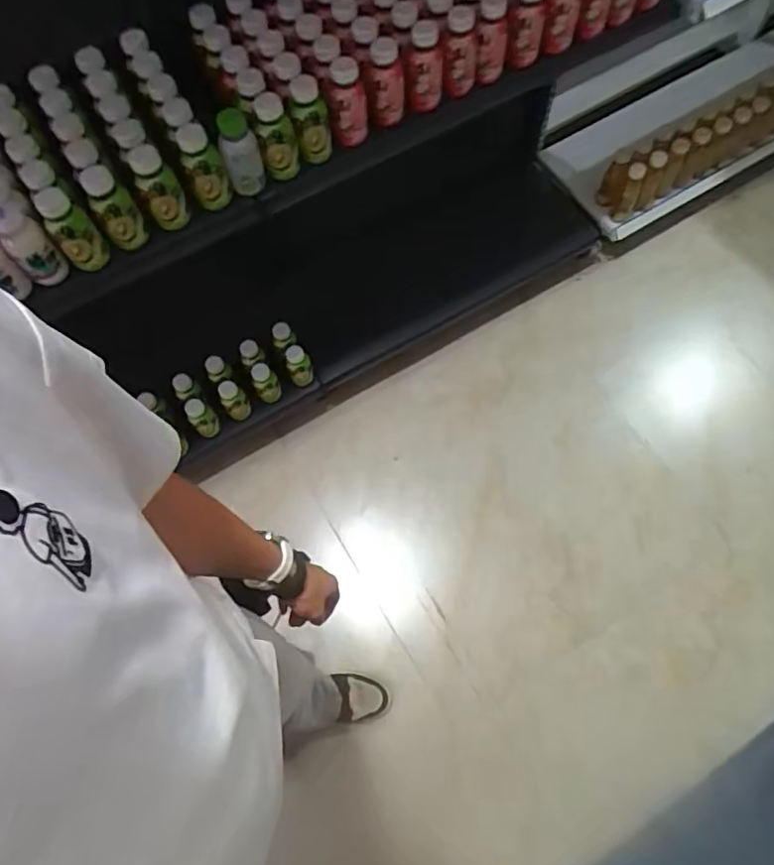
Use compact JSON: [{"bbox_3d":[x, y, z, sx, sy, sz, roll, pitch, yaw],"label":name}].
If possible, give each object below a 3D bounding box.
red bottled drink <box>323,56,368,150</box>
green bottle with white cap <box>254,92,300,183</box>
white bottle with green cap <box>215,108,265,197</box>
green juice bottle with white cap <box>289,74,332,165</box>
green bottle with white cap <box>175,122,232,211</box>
[{"bbox_3d":[-0.065,-0.526,0.926,0.061,0.114,0.076,-2,68,1],"label":"red bottled drink"},{"bbox_3d":[-0.169,-0.449,0.887,0.060,0.122,0.045,-36,56,-21],"label":"green bottle with white cap"},{"bbox_3d":[-0.224,-0.425,0.883,0.054,0.124,0.066,-20,69,-6],"label":"white bottle with green cap"},{"bbox_3d":[-0.121,-0.488,0.907,0.054,0.123,0.063,-14,68,-4],"label":"green juice bottle with white cap"},{"bbox_3d":[-0.279,-0.406,0.890,0.057,0.121,0.064,-16,69,-4],"label":"green bottle with white cap"}]

